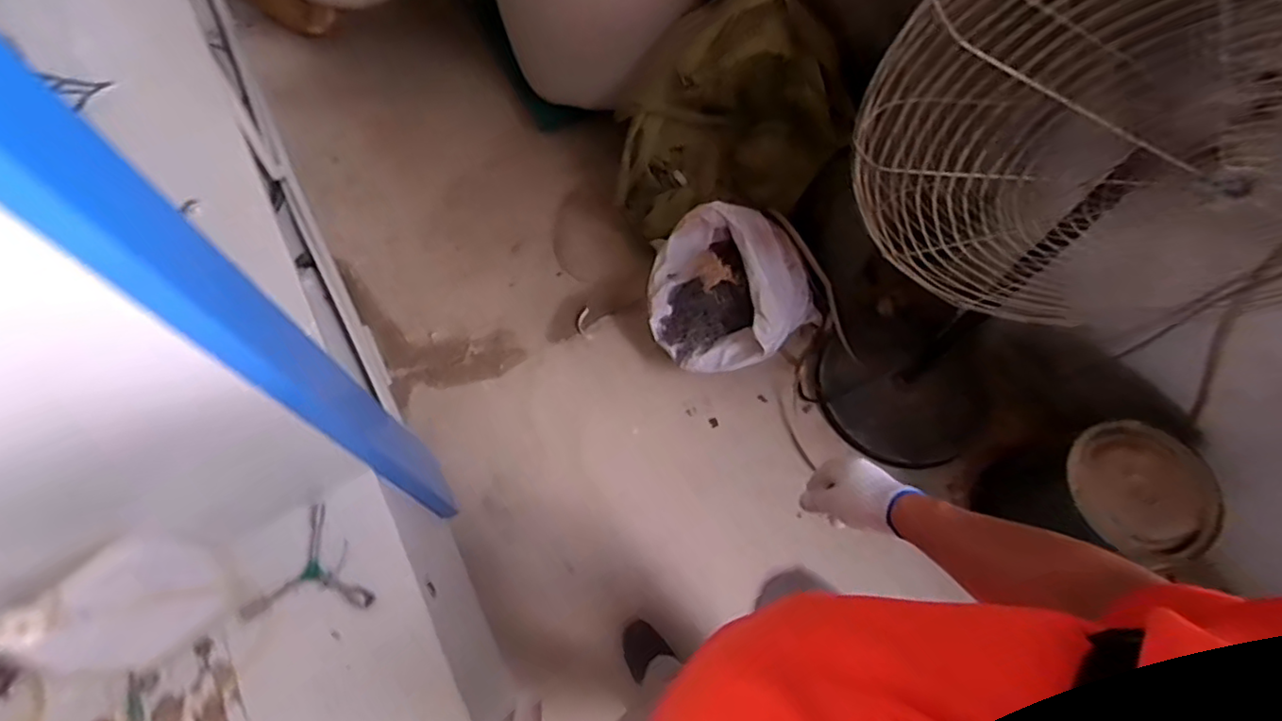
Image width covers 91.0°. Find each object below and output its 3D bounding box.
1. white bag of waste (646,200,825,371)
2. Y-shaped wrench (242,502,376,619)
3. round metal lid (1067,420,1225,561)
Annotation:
[{"bbox_3d":[0.259,-0.163,1.608,0.452,0.309,0.355,-13,66,-6],"label":"white bag of waste"},{"bbox_3d":[-0.501,0.325,0.917,0.156,0.013,0.177,-36,70,-15],"label":"Y-shaped wrench"},{"bbox_3d":[0.953,0.231,1.177,0.277,0.043,0.252,-15,54,-15],"label":"round metal lid"}]

